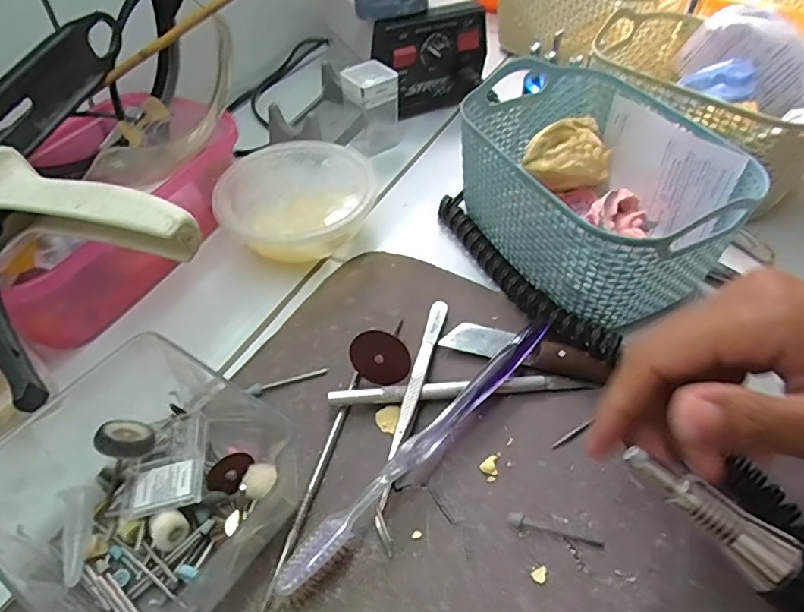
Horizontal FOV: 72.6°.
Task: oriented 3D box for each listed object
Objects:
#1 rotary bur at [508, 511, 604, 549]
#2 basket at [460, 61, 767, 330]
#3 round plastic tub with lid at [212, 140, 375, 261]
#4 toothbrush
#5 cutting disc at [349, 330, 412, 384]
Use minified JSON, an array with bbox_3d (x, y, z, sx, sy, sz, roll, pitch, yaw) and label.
[{"bbox_3d":[0.069,0.101,0.245,0.042,0.005,0.006,14,51,13],"label":"rotary bur"},{"bbox_3d":[0.115,-0.072,0.345,0.117,0.078,0.166,-20,51,-16],"label":"basket"},{"bbox_3d":[-0.070,-0.066,0.371,0.101,0.040,0.102,0,48,0],"label":"round plastic tub with lid"},{"bbox_3d":[0.015,0.065,0.267,0.014,0.019,0.184,33,56,27],"label":"toothbrush"},{"bbox_3d":[-0.012,0.027,0.294,0.031,0.030,0.004,49,20,-4],"label":"cutting disc"}]

